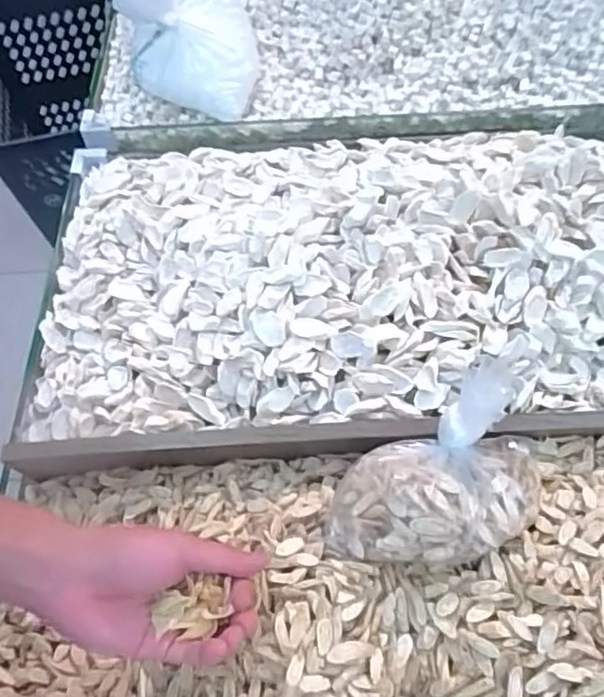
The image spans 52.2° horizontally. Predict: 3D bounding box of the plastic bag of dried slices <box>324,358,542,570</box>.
[{"bbox_3d":[0.100,0.093,0.430,0.170,0.083,0.096,-25,61,-11],"label":"plastic bag of dried slices"}]

